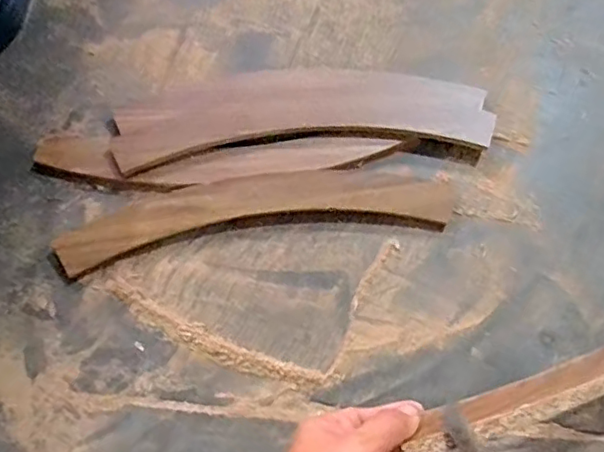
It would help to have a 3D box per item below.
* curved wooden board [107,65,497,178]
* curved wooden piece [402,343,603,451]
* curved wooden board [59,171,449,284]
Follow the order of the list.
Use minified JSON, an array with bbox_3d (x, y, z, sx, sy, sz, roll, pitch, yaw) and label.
[{"bbox_3d":[-0.002,-0.138,0.699,0.434,0.025,0.124,-4,71,-1],"label":"curved wooden board"},{"bbox_3d":[0.244,0.108,0.467,0.404,0.068,0.036,-13,69,-31],"label":"curved wooden piece"},{"bbox_3d":[-0.054,-0.014,0.659,0.439,0.018,0.080,-8,71,-2],"label":"curved wooden board"}]

